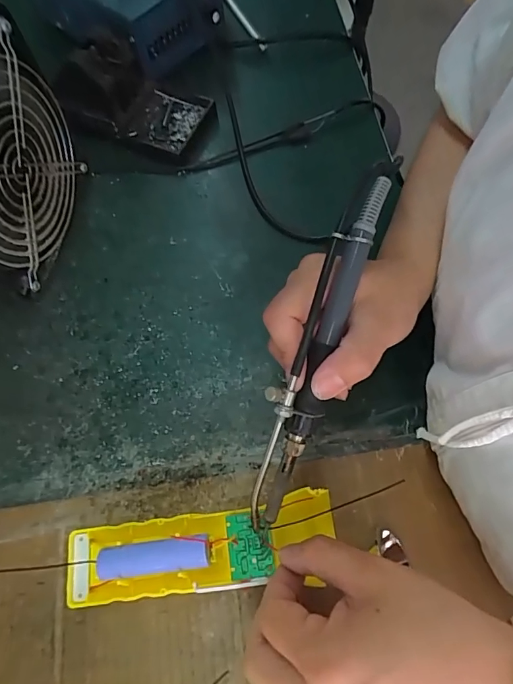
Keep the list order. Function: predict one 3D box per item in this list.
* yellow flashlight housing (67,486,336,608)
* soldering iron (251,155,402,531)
[{"bbox_3d":[-0.033,0.121,0.253,0.156,0.017,0.044,-12,65,0],"label":"yellow flashlight housing"},{"bbox_3d":[0.032,0.001,0.233,0.023,0.023,0.210,19,93,10],"label":"soldering iron"}]

